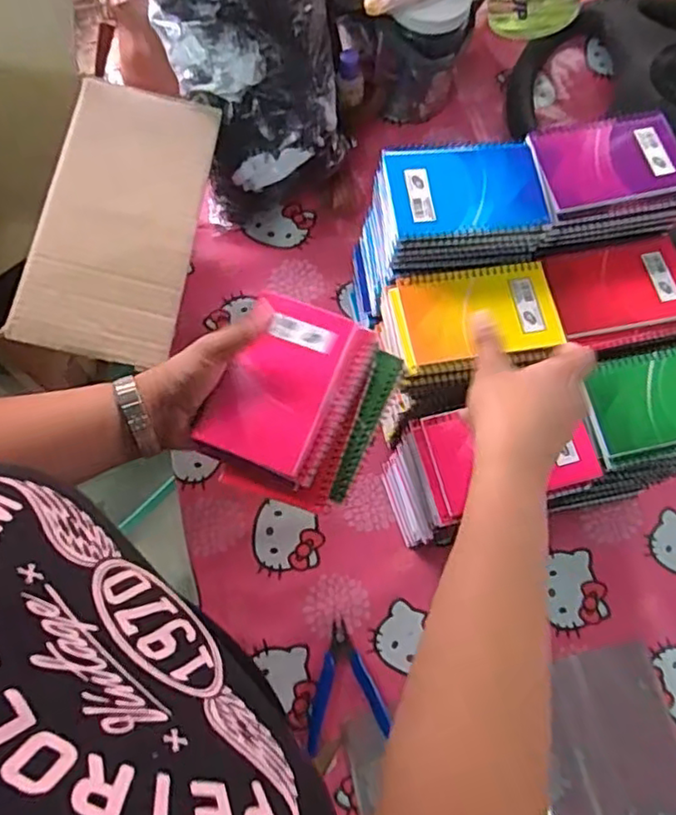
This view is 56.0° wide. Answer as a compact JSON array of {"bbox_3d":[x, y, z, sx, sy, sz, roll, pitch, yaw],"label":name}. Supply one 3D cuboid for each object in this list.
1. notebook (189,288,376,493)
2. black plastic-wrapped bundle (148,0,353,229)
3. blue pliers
[{"bbox_3d":[-0.036,-0.017,0.479,0.091,0.010,0.131,24,73,8],"label":"notebook"},{"bbox_3d":[-0.101,-0.425,0.624,0.172,0.331,0.093,-17,44,-6],"label":"black plastic-wrapped bundle"},{"bbox_3d":[0.001,0.275,0.632,0.078,0.010,0.110,-11,72,-4],"label":"blue pliers"}]

